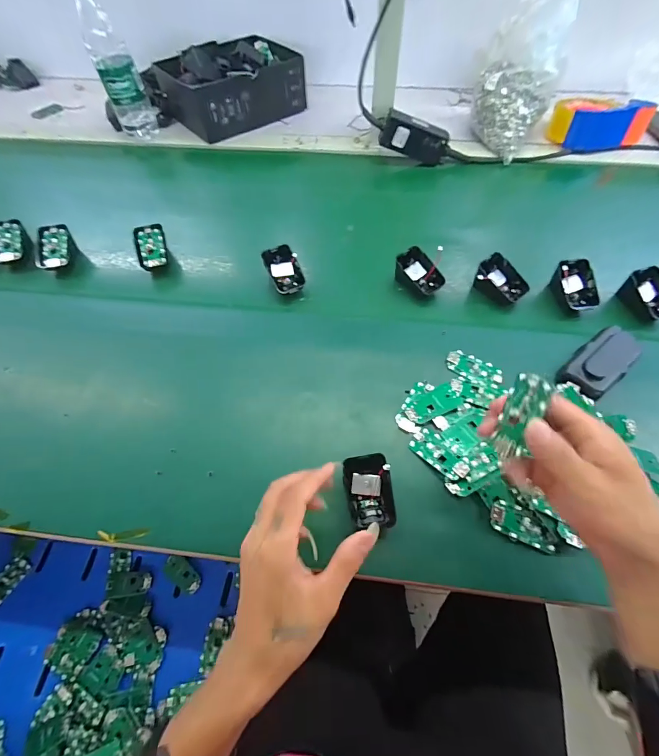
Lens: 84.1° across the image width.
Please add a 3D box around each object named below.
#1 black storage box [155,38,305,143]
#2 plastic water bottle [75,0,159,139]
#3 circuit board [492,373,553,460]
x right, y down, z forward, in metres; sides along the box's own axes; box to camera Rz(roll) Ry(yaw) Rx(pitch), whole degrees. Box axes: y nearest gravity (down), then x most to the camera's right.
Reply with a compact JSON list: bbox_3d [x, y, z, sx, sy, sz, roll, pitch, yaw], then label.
[{"bbox_3d":[-0.186,-0.596,0.742,0.268,0.089,0.178,-33,64,-17],"label":"black storage box"},{"bbox_3d":[-0.378,-0.546,0.655,0.067,0.210,0.056,-24,62,-13],"label":"plastic water bottle"},{"bbox_3d":[0.141,0.029,0.274,0.006,0.065,0.030,10,16,-26],"label":"circuit board"}]

